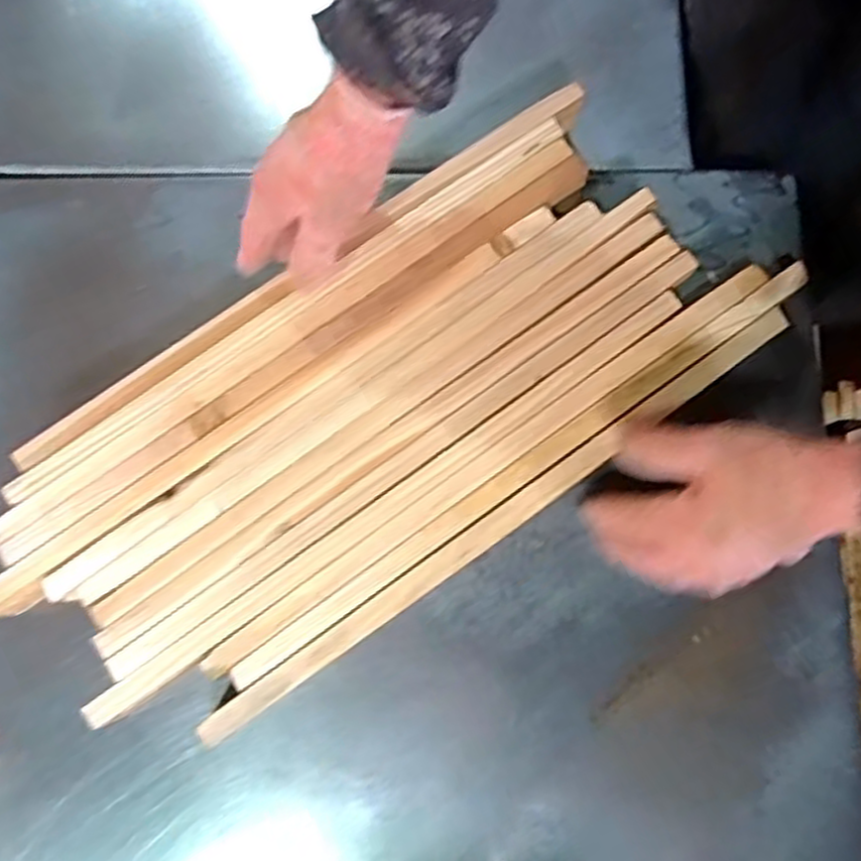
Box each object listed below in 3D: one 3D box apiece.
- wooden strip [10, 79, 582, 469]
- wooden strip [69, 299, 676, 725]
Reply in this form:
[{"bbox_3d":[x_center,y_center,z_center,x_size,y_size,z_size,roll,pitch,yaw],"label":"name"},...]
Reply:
[{"bbox_3d":[-0.089,-0.122,0.541,0.493,0.008,0.019,-35,80,-6],"label":"wooden strip"},{"bbox_3d":[-0.021,0.047,0.512,0.491,0.012,0.026,-36,80,-8],"label":"wooden strip"}]

